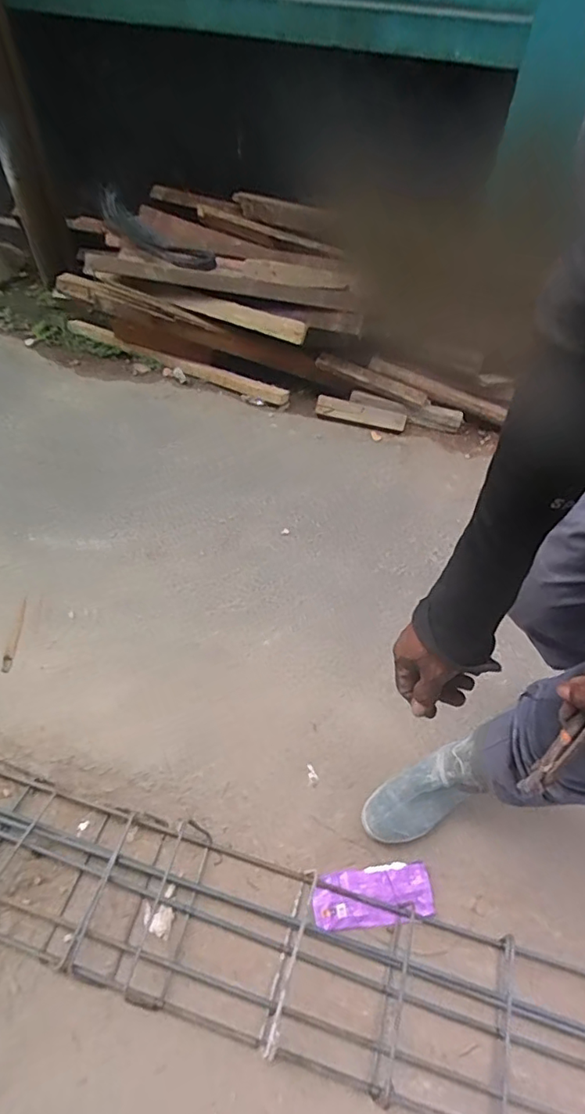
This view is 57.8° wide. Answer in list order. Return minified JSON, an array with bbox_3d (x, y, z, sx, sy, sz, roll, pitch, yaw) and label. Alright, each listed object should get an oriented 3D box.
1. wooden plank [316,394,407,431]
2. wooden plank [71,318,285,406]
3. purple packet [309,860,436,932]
[{"bbox_3d":[0.201,-0.423,1.569,0.261,0.028,0.057,16,94,7],"label":"wooden plank"},{"bbox_3d":[-0.396,-0.644,1.713,0.845,0.036,0.073,25,57,15],"label":"wooden plank"},{"bbox_3d":[0.132,0.558,0.877,0.196,0.006,0.081,-5,55,-6],"label":"purple packet"}]

